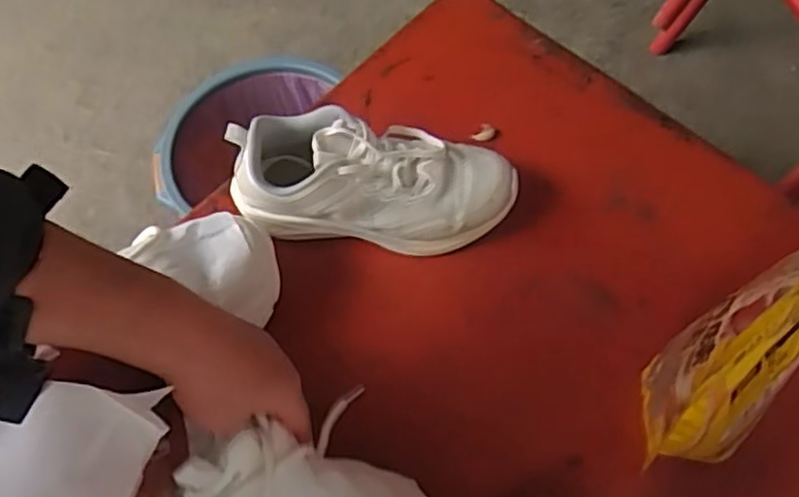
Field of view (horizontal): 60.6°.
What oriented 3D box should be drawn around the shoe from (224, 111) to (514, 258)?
[{"bbox_3d":[-0.023,-0.061,0.583,0.233,0.086,0.095,5,67,6],"label":"shoe"}]

